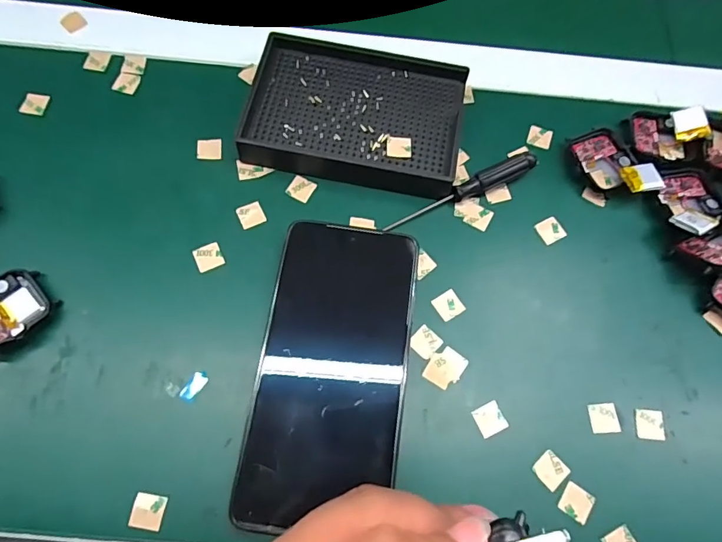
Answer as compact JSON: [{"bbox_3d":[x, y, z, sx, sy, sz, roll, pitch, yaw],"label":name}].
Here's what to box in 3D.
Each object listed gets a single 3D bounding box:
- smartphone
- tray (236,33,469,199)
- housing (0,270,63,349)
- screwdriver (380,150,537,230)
[{"bbox_3d":[-0.015,0.050,0.252,0.078,0.015,0.158,8,68,0],"label":"smartphone"},{"bbox_3d":[-0.001,-0.105,0.311,0.135,0.023,0.099,13,68,2],"label":"tray"},{"bbox_3d":[-0.195,0.022,0.257,0.038,0.014,0.045,40,71,13],"label":"housing"},{"bbox_3d":[0.064,-0.050,0.295,0.104,0.016,0.010,-23,71,-12],"label":"screwdriver"}]

